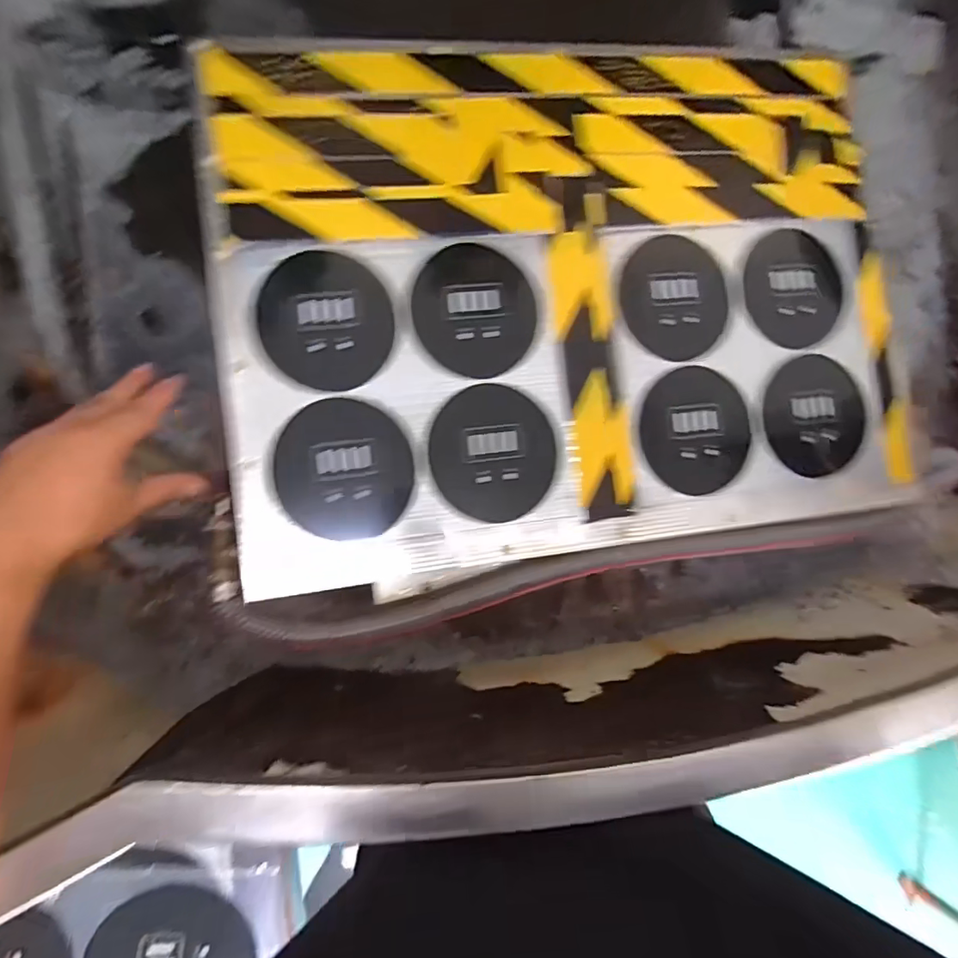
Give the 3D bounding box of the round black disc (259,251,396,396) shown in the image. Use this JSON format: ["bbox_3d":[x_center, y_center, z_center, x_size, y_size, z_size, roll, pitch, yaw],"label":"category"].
[{"bbox_3d":[-0.136,-0.142,0.461,0.119,0.008,0.110,0,87,-8],"label":"round black disc"}]

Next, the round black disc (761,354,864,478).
[{"bbox_3d":[0.348,-0.067,0.535,0.111,0.009,0.122,0,87,-8],"label":"round black disc"}]

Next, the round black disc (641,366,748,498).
[{"bbox_3d":[0.217,-0.049,0.512,0.107,0.007,0.121,-27,91,-9],"label":"round black disc"}]

